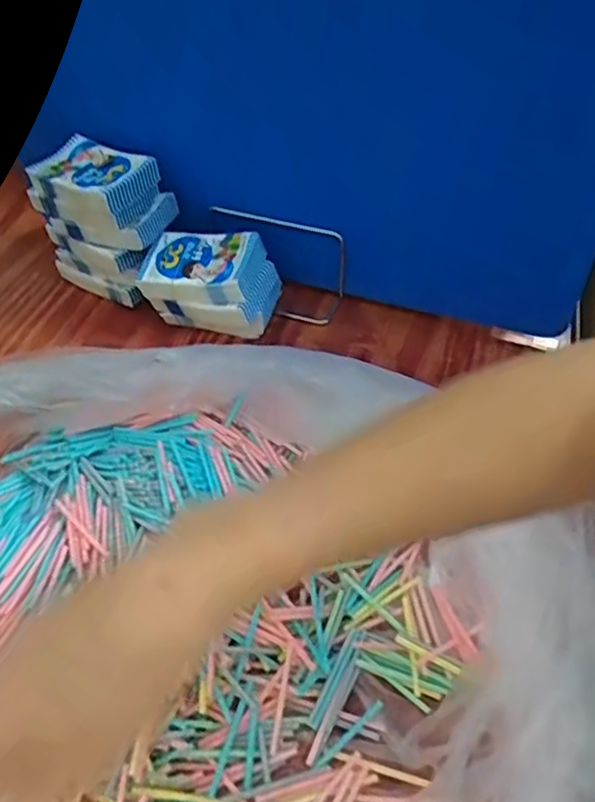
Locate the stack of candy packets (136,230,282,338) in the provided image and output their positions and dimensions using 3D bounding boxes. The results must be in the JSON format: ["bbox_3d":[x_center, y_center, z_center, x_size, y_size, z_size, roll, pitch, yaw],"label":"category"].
[{"bbox_3d":[-0.085,-0.116,0.608,0.123,0.070,0.076,10,50,13],"label":"stack of candy packets"}]

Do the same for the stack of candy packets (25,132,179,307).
[{"bbox_3d":[-0.188,-0.179,0.633,0.122,0.133,0.083,25,55,24],"label":"stack of candy packets"}]

